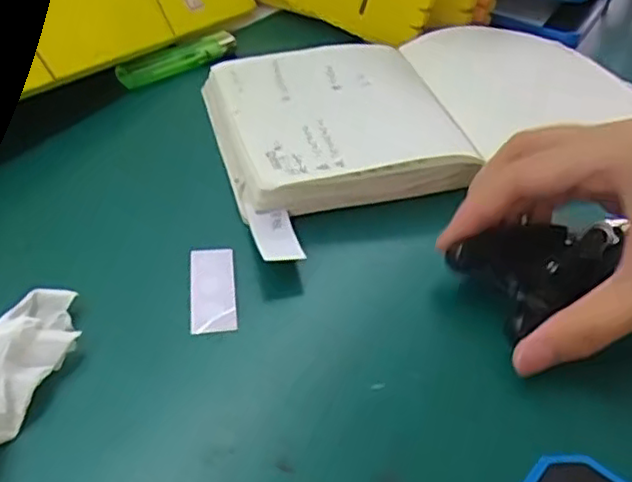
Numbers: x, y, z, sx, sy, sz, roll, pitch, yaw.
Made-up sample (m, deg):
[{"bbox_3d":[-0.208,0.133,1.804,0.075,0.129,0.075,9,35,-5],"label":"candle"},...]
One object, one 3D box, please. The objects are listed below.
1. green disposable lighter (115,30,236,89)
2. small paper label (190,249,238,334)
[{"bbox_3d":[-0.085,-0.111,0.405,0.076,0.015,0.019,-24,48,-26],"label":"green disposable lighter"},{"bbox_3d":[-0.043,0.020,0.277,0.018,0.004,0.046,-3,45,-8],"label":"small paper label"}]

